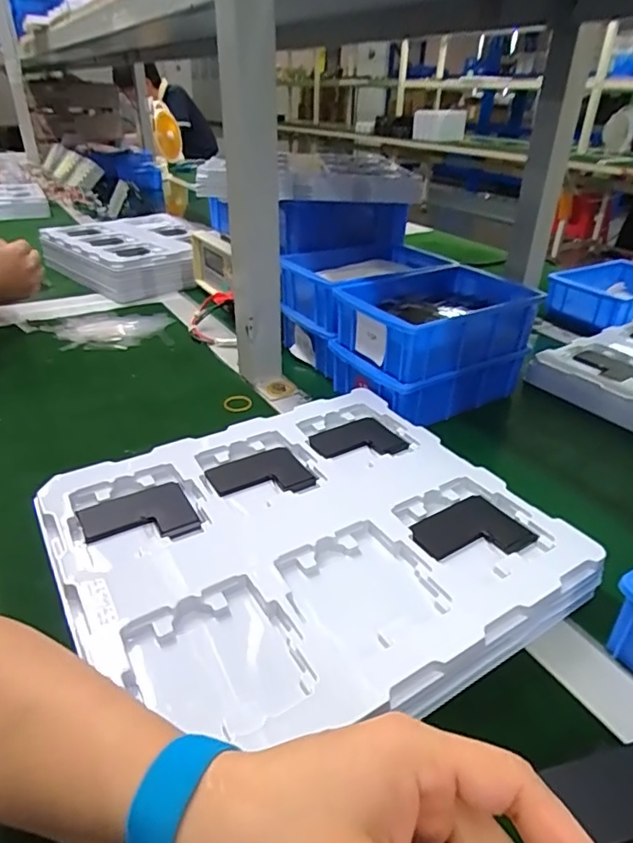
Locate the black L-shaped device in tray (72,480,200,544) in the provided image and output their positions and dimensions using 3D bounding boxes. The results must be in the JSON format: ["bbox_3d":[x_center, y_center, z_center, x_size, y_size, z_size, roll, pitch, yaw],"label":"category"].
[{"bbox_3d":[-0.132,0.072,0.396,0.077,0.004,0.063,-16,36,-26],"label":"black L-shaped device in tray"}]

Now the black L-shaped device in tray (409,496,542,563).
[{"bbox_3d":[0.114,0.084,0.397,0.083,0.005,0.060,-16,36,-25],"label":"black L-shaped device in tray"}]

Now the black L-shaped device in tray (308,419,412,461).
[{"bbox_3d":[0.036,0.020,0.496,0.081,0.005,0.062,-16,36,-25],"label":"black L-shaped device in tray"}]

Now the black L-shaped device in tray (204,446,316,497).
[{"bbox_3d":[-0.049,0.046,0.447,0.079,0.004,0.062,-15,35,-23],"label":"black L-shaped device in tray"}]

